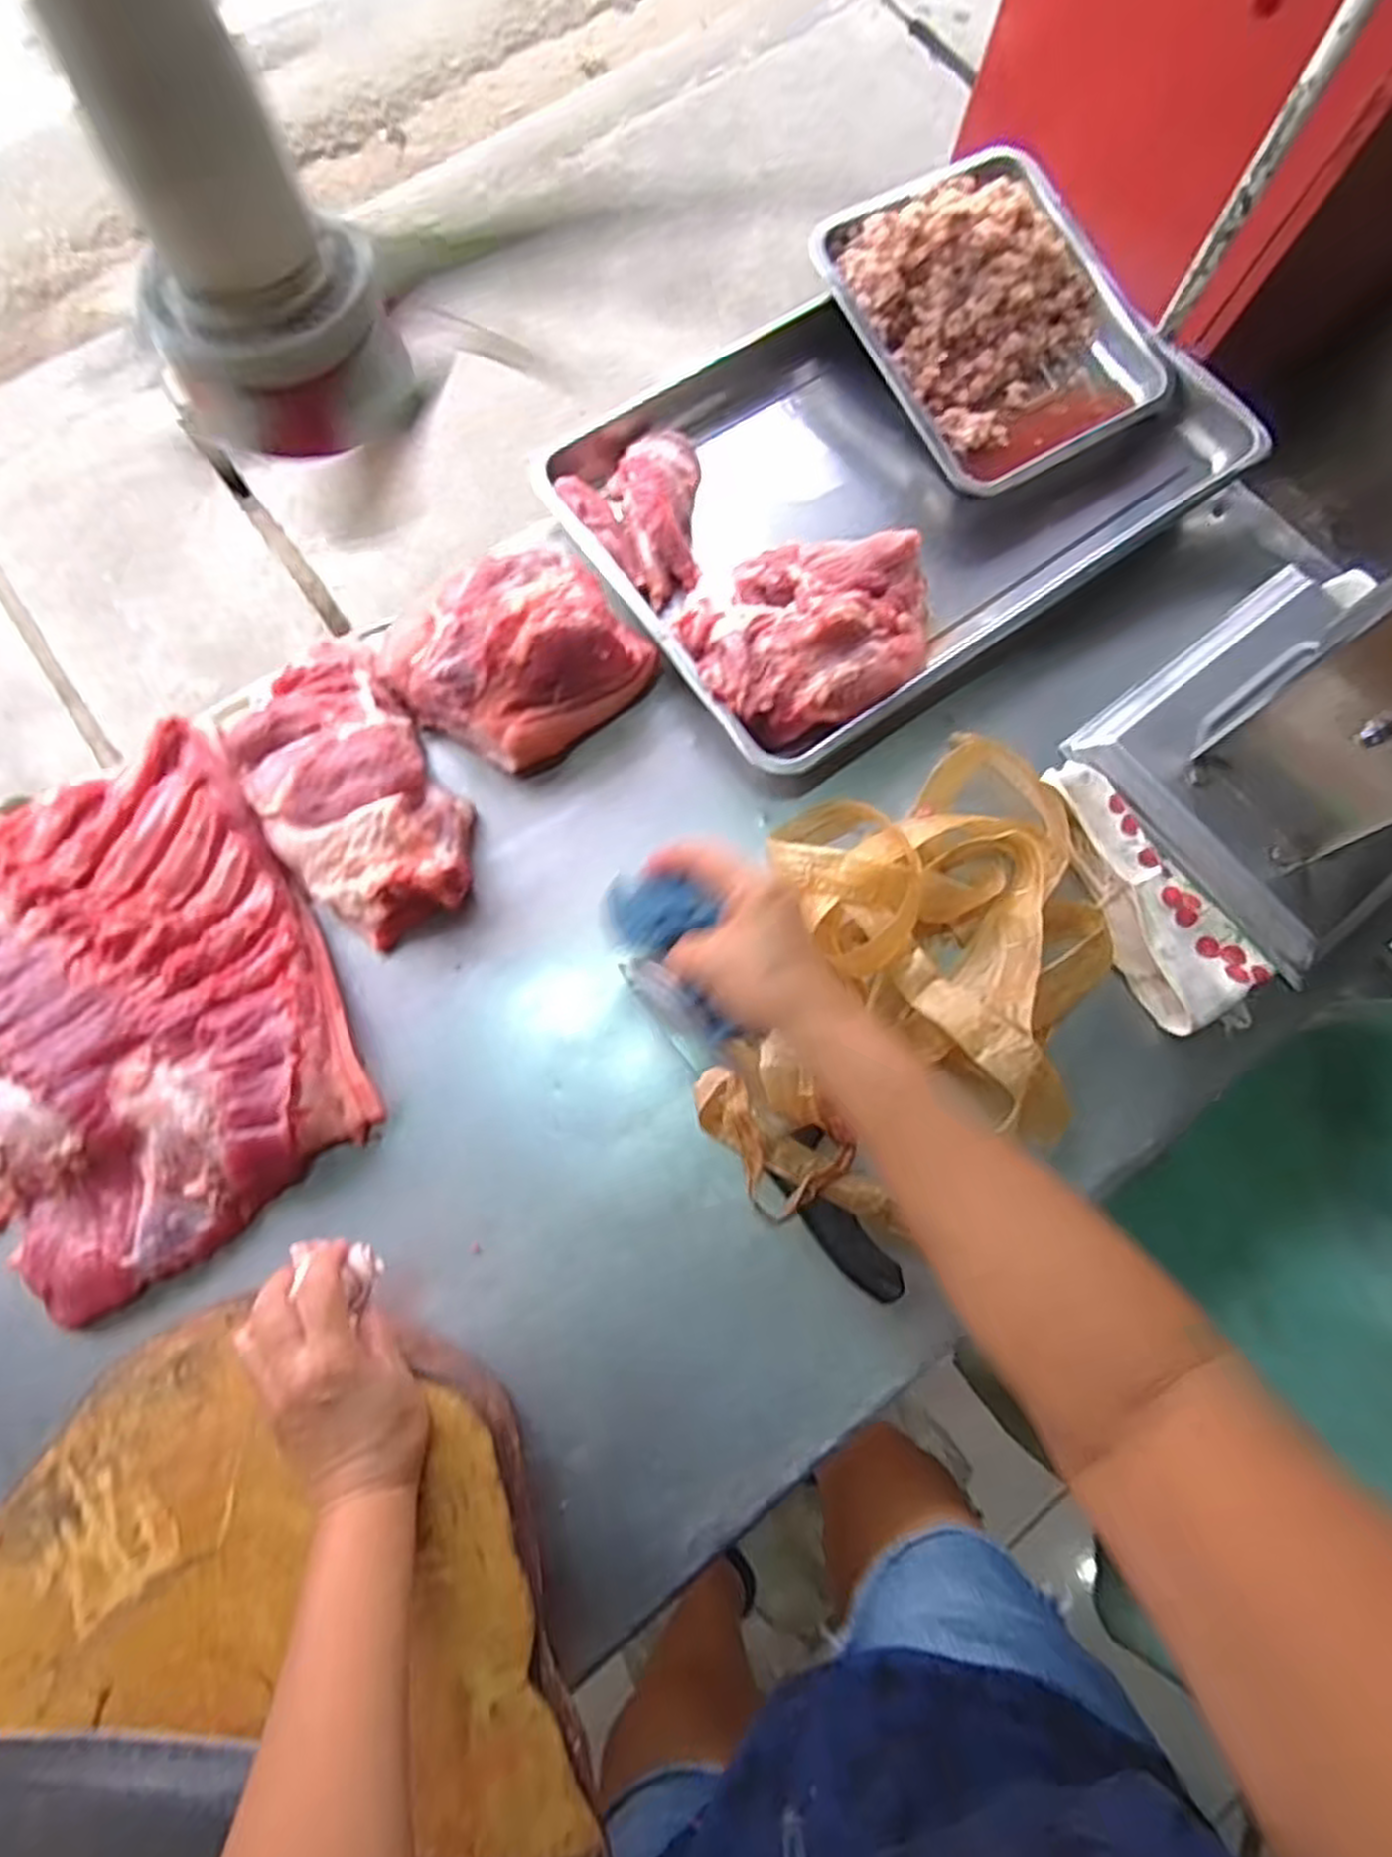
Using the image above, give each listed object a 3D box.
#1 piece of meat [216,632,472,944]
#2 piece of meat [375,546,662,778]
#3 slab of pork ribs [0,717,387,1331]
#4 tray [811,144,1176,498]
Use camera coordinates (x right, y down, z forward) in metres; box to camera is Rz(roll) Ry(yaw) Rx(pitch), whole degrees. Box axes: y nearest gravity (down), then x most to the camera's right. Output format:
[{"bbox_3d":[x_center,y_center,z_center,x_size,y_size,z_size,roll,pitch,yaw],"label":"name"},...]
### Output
[{"bbox_3d":[-0.281,-0.112,0.652,0.144,0.076,0.250,-32,79,-10],"label":"piece of meat"},{"bbox_3d":[-0.154,-0.234,0.677,0.194,0.107,0.168,-38,80,-11],"label":"piece of meat"},{"bbox_3d":[-0.431,0.065,0.604,0.305,0.061,0.358,-34,79,-10],"label":"slab of pork ribs"},{"bbox_3d":[0.283,-0.577,0.752,0.263,0.061,0.305,-29,95,-10],"label":"tray"}]

